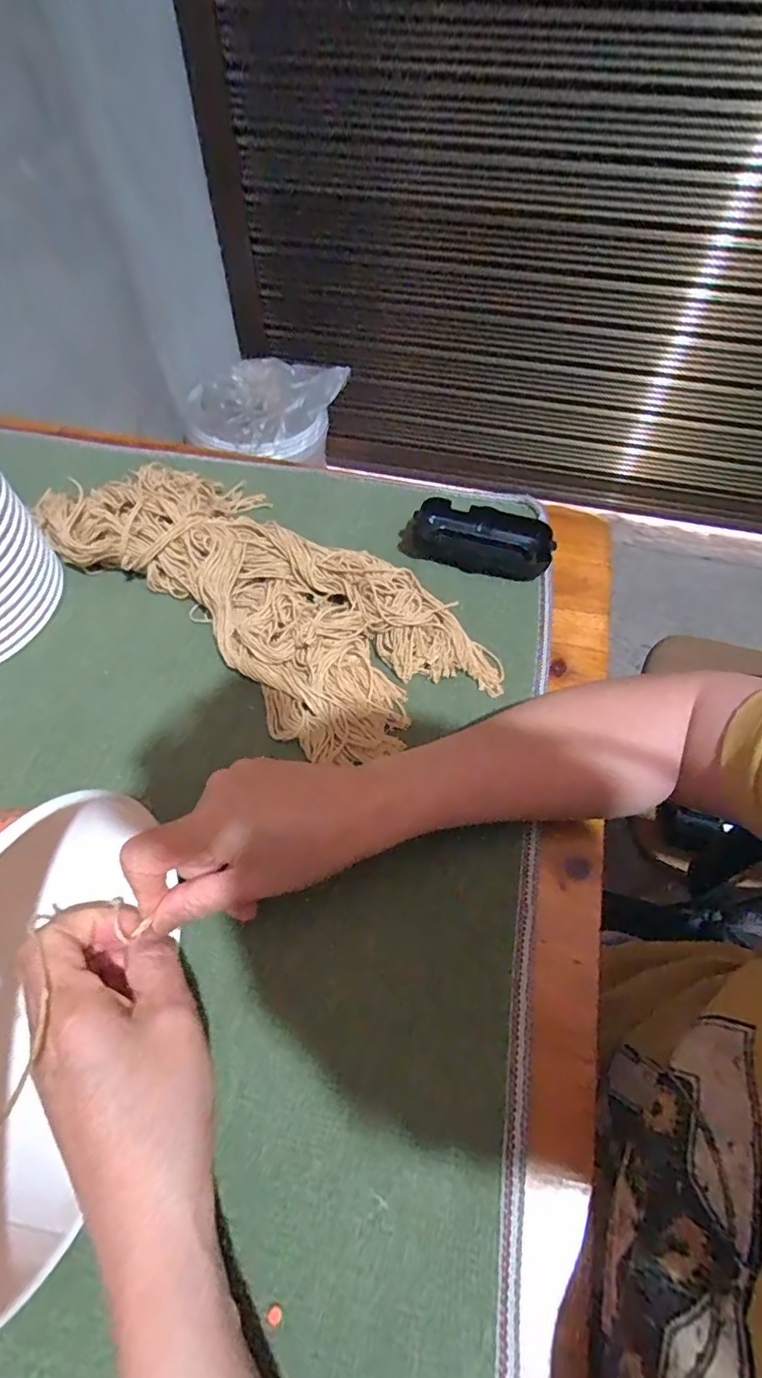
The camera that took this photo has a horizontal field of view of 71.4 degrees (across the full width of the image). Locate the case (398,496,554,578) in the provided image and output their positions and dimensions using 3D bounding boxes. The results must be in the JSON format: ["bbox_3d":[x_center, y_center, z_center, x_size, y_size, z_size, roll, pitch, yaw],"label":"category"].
[{"bbox_3d":[0.078,-0.122,0.442,0.118,0.034,0.048,10,57,5],"label":"case"}]

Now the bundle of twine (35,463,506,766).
[{"bbox_3d":[-0.093,-0.080,0.403,0.358,0.050,0.154,36,63,20],"label":"bundle of twine"}]

